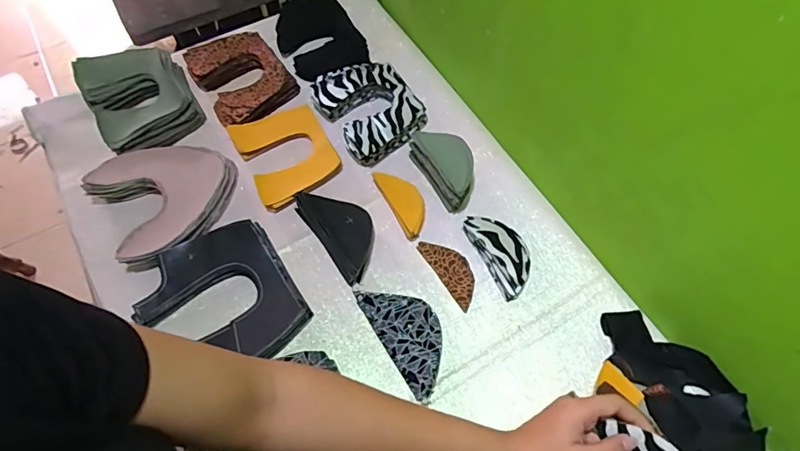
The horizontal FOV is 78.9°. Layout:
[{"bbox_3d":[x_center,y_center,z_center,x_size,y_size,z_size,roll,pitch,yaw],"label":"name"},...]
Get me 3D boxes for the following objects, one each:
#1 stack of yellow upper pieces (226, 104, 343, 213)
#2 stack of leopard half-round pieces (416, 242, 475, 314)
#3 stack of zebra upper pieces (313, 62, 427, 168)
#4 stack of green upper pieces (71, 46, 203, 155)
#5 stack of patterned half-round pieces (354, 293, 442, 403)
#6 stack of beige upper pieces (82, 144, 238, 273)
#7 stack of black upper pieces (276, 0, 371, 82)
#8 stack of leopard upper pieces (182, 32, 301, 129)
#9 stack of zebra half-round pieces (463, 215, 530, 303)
[{"bbox_3d":[-0.166,-0.108,0.713,0.123,0.029,0.154,-26,66,-14],"label":"stack of yellow upper pieces"},{"bbox_3d":[0.070,0.059,0.646,0.045,0.005,0.104,-29,67,-15],"label":"stack of leopard half-round pieces"},{"bbox_3d":[-0.047,-0.182,0.737,0.133,0.042,0.163,-31,67,-16],"label":"stack of zebra upper pieces"},{"bbox_3d":[-0.391,-0.192,0.735,0.140,0.055,0.174,-27,66,-14],"label":"stack of green upper pieces"},{"bbox_3d":[0.013,0.133,0.599,0.073,0.019,0.143,-29,67,-15],"label":"stack of patterned half-round pieces"},{"bbox_3d":[-0.319,-0.044,0.669,0.178,0.050,0.171,-36,69,-18],"label":"stack of beige upper pieces"},{"bbox_3d":[-0.134,-0.311,0.817,0.128,0.033,0.200,-24,66,-13],"label":"stack of black upper pieces"},{"bbox_3d":[-0.255,-0.244,0.776,0.128,0.032,0.171,-31,67,-16],"label":"stack of leopard upper pieces"},{"bbox_3d":[0.136,0.035,0.643,0.056,0.030,0.114,-25,66,-13],"label":"stack of zebra half-round pieces"}]

